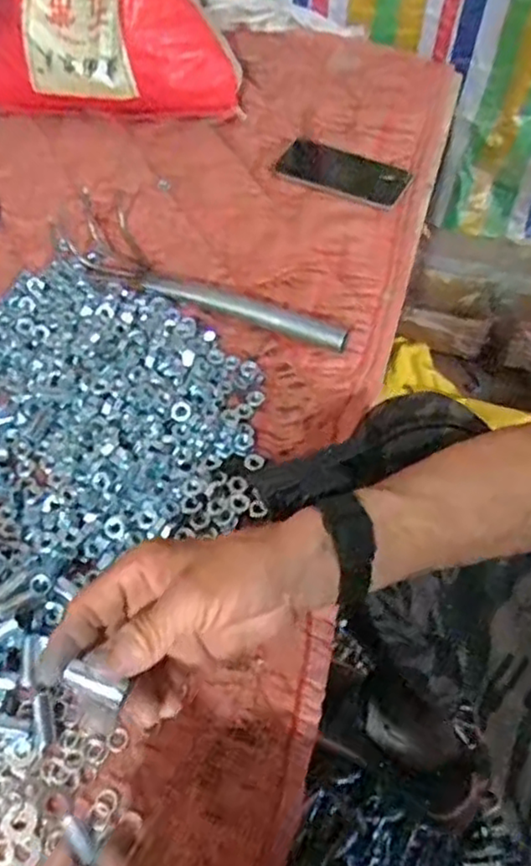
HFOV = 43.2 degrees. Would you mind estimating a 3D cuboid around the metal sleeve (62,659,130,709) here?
[{"bbox_3d":[-0.088,0.132,0.352,0.032,0.010,0.012,29,57,-1],"label":"metal sleeve"}]

